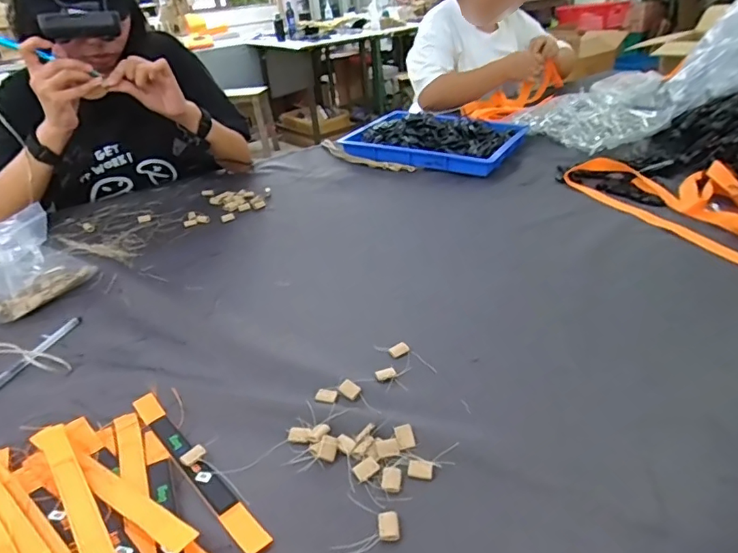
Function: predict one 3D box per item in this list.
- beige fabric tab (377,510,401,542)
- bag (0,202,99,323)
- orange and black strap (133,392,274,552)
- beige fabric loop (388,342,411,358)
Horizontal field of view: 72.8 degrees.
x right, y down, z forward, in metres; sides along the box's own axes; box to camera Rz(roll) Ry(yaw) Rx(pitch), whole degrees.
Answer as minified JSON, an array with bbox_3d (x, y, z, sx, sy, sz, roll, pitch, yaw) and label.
[{"bbox_3d":[0.015,0.189,0.379,0.016,0.004,0.022,-7,32,-2],"label":"beige fabric tab"},{"bbox_3d":[-0.475,-0.017,0.673,0.079,0.113,0.157,15,38,30],"label":"bag"},{"bbox_3d":[-0.156,0.165,0.443,0.021,0.006,0.222,-30,40,-34],"label":"orange and black strap"},{"bbox_3d":[0.034,0.080,0.550,0.022,0.010,0.012,-18,34,-19],"label":"beige fabric loop"}]

